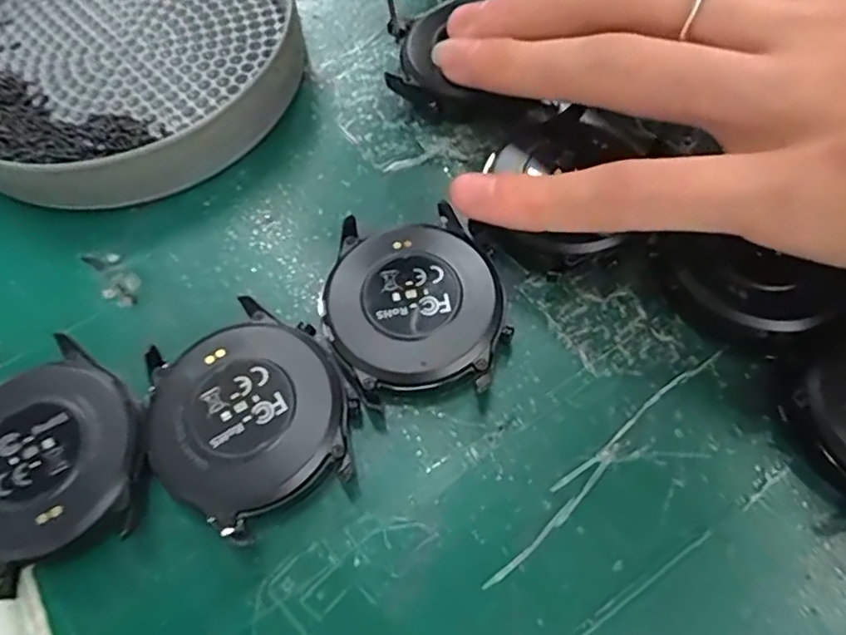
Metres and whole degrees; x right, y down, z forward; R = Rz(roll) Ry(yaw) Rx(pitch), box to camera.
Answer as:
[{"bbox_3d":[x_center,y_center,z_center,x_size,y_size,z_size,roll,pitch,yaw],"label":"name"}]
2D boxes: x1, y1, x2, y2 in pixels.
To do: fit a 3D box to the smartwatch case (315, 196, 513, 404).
[{"bbox_3d":[-0.003,-0.003,0.151,0.042,0.011,0.049,-11,63,-2],"label":"smartwatch case"}]

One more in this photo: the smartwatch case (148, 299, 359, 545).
[{"bbox_3d":[-0.040,0.023,0.140,0.042,0.011,0.048,-31,65,-11],"label":"smartwatch case"}]

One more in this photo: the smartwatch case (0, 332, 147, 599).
[{"bbox_3d":[-0.086,0.032,0.138,0.043,0.012,0.049,-30,65,-11],"label":"smartwatch case"}]

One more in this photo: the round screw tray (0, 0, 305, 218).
[{"bbox_3d":[-0.097,-0.087,0.195,0.112,0.019,0.117,-1,63,3],"label":"round screw tray"}]

